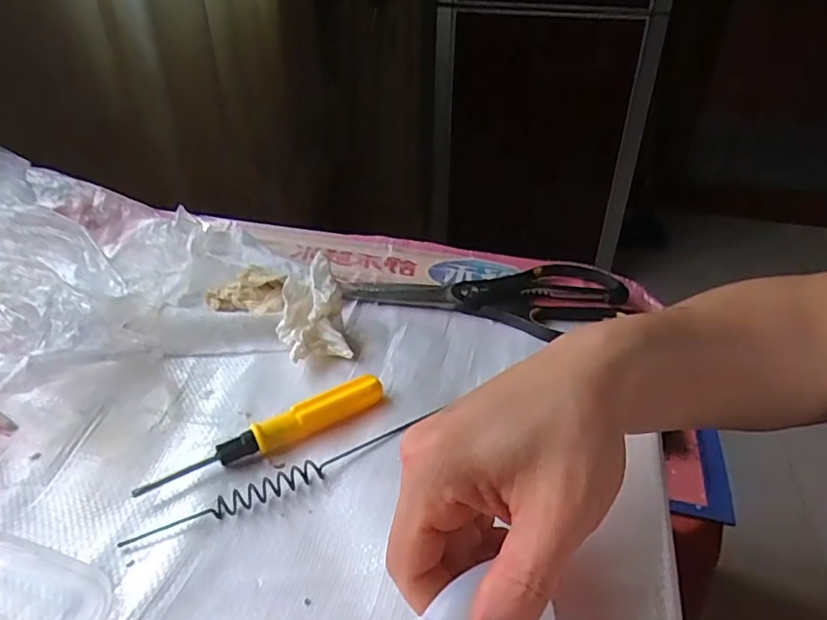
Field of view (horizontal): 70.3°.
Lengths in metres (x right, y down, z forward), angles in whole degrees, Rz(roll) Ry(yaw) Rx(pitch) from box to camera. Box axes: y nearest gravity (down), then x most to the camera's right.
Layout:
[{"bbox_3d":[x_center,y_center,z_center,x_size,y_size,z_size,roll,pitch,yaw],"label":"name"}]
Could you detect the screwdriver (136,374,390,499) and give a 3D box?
[{"bbox_3d":[-0.081,0.071,0.333,0.140,0.019,0.016,-20,41,-25],"label":"screwdriver"}]

